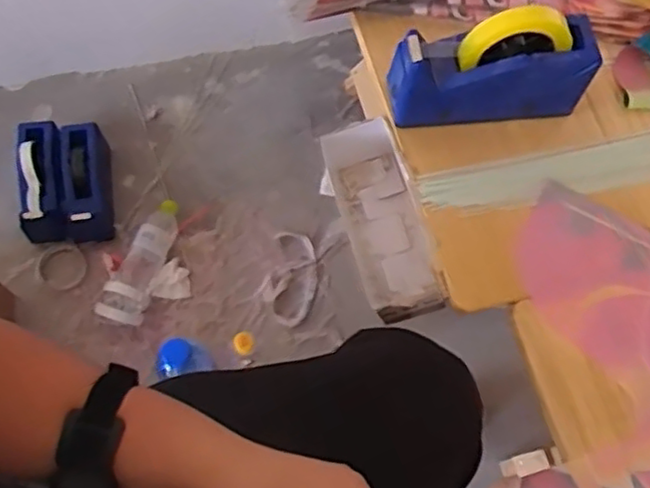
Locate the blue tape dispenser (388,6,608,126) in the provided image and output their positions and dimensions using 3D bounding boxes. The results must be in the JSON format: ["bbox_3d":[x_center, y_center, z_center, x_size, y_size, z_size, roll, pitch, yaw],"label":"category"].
[{"bbox_3d":[0.173,-0.183,0.684,0.201,0.131,0.056,-5,67,-5],"label":"blue tape dispenser"}]

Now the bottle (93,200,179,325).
[{"bbox_3d":[-0.323,0.031,1.189,0.073,0.065,0.241,21,67,6],"label":"bottle"}]

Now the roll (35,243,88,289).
[{"bbox_3d":[-0.463,0.040,1.157,0.084,0.012,0.091,1,67,-2],"label":"roll"}]

